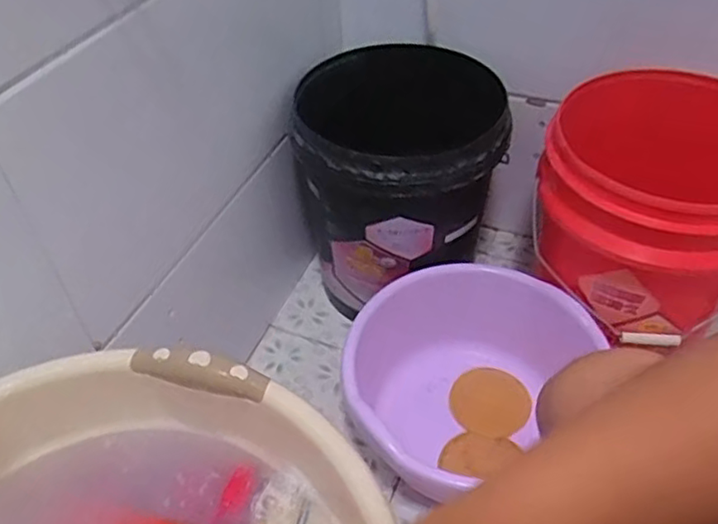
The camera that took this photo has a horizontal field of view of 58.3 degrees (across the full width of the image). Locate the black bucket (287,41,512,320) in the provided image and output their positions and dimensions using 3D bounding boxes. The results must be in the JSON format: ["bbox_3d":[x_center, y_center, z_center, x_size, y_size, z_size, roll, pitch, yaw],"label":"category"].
[{"bbox_3d":[0.063,-0.109,1.027,0.284,0.337,0.303,-1,45,1],"label":"black bucket"}]

